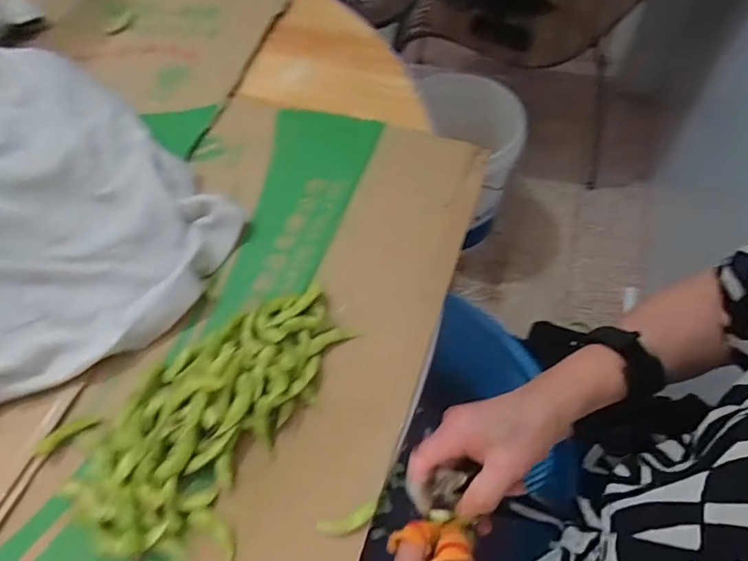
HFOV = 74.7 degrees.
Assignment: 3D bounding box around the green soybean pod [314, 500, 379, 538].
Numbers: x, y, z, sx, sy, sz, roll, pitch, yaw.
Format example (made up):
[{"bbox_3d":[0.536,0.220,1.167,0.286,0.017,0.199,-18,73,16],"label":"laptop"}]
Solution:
[{"bbox_3d":[-0.016,0.160,0.325,0.041,0.008,0.013,-21,59,-8],"label":"green soybean pod"}]

